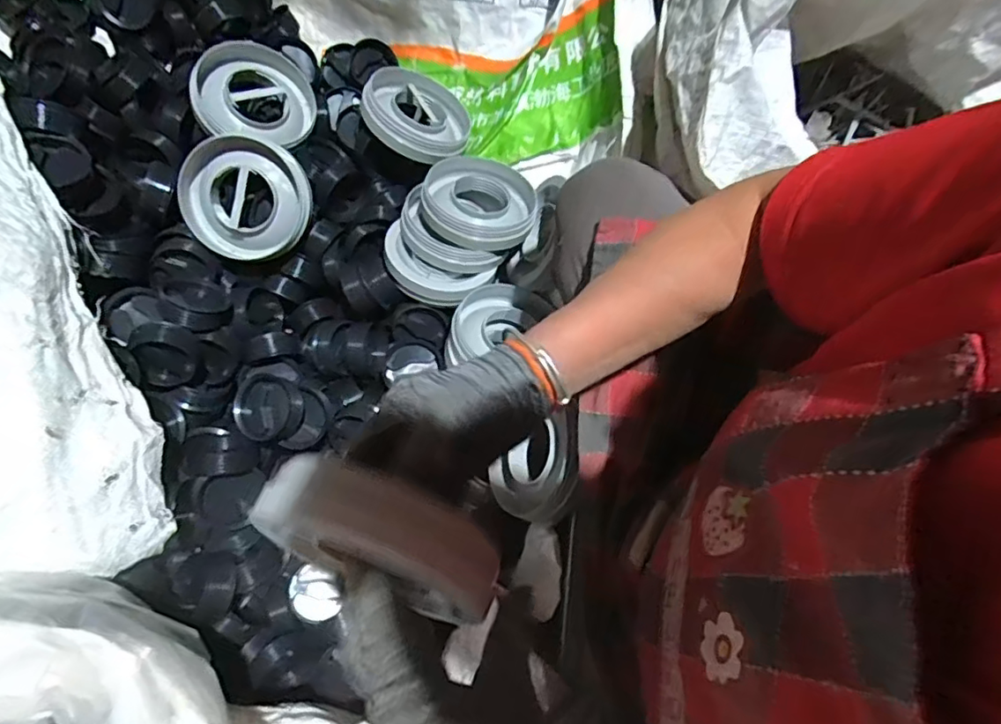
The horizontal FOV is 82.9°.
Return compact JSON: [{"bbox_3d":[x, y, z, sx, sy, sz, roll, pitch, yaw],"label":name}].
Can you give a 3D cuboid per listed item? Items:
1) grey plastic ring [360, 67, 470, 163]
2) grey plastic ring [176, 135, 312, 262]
[{"bbox_3d":[-0.108,-0.309,0.704,0.129,0.027,0.132,17,55,-26],"label":"grey plastic ring"},{"bbox_3d":[-0.281,-0.181,0.631,0.128,0.038,0.128,-4,107,-12],"label":"grey plastic ring"}]

